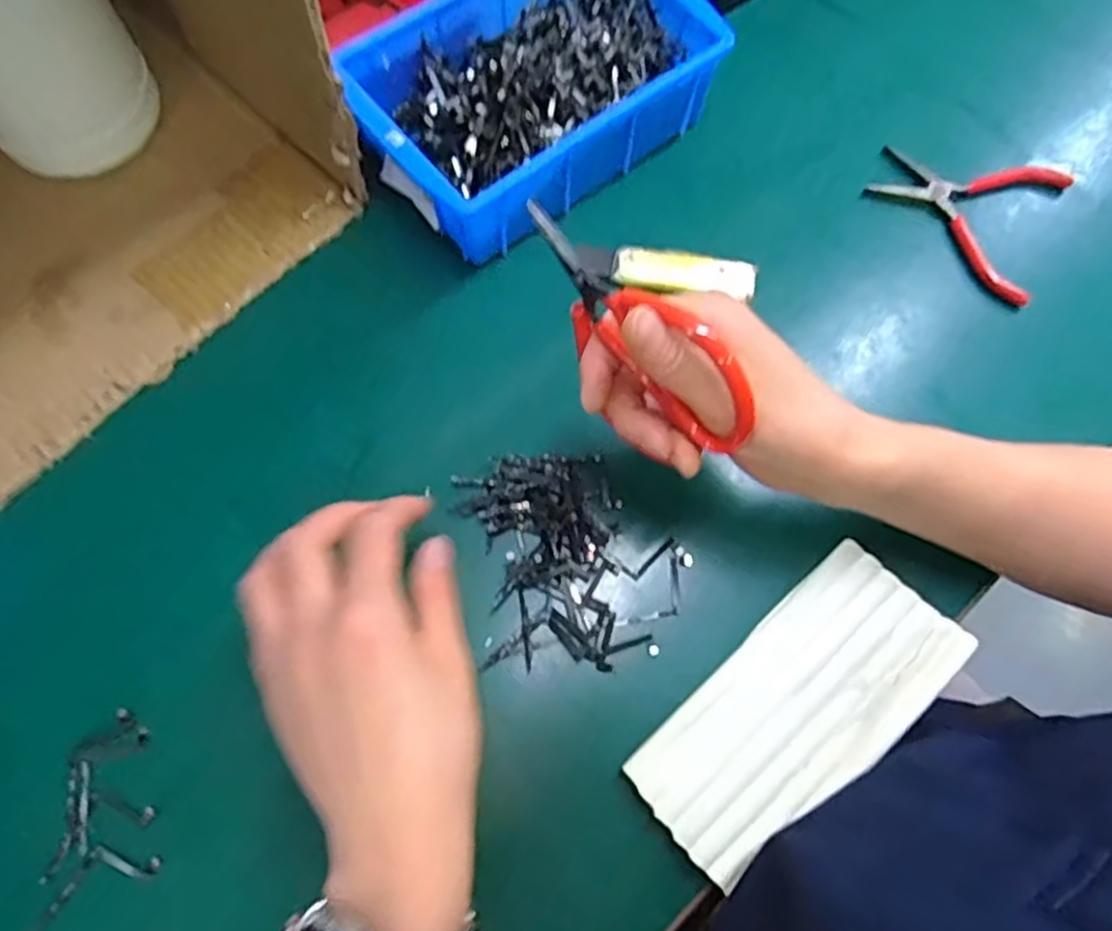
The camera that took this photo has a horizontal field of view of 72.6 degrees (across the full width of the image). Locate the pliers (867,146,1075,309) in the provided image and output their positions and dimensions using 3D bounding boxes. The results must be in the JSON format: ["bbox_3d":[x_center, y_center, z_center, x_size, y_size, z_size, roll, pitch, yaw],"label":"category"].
[{"bbox_3d":[0.254,-0.163,0.471,0.111,0.006,0.106,27,71,8],"label":"pliers"}]

